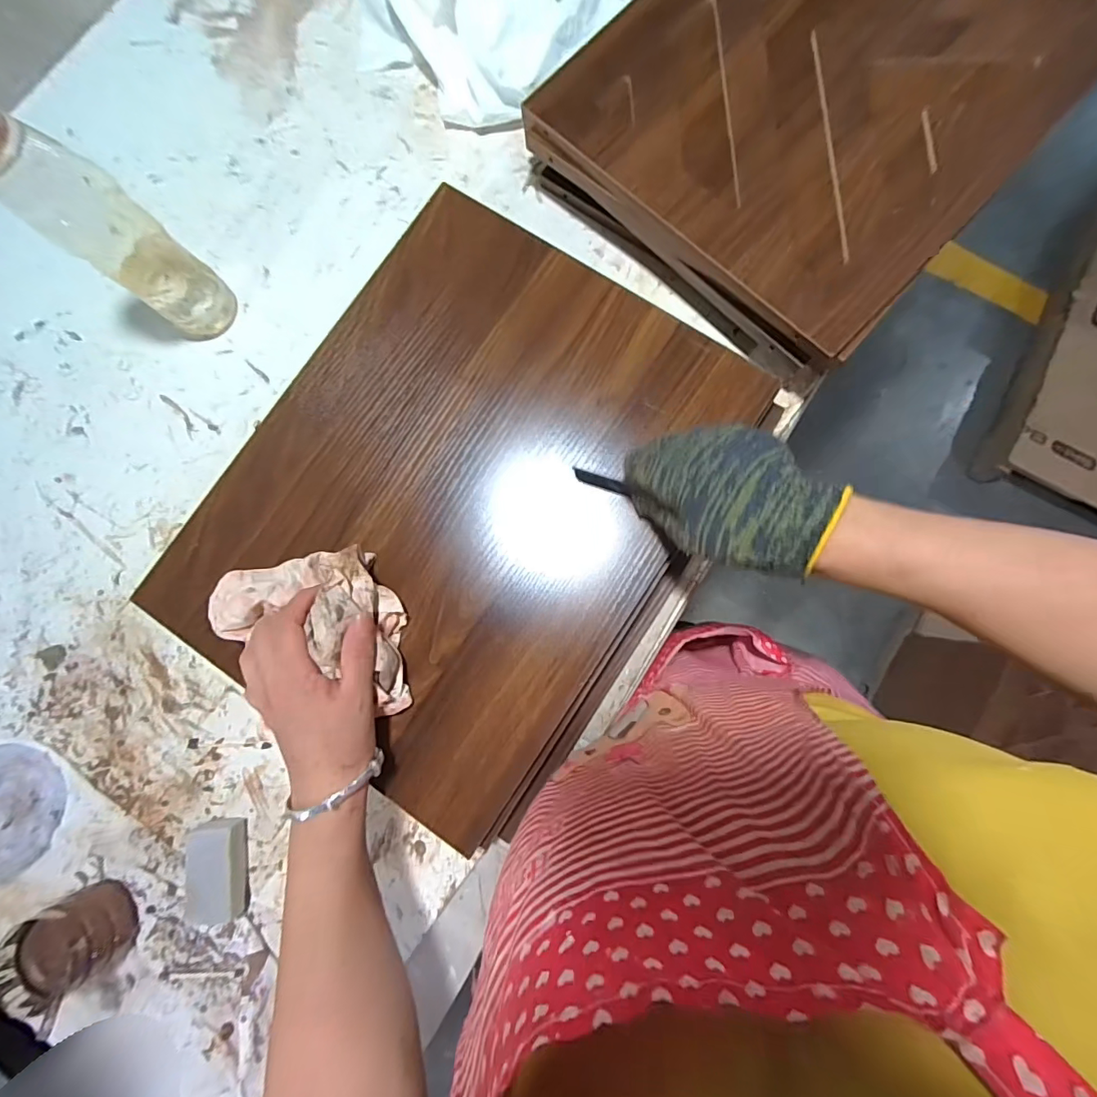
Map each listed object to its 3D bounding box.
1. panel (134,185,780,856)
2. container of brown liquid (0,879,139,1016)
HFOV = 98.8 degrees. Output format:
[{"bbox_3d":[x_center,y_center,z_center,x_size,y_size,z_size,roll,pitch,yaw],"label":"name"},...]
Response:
[{"bbox_3d":[-0.070,-0.045,0.368,0.322,0.014,0.418,34,86,6],"label":"panel"},{"bbox_3d":[-0.375,0.309,0.371,0.073,0.049,0.063,-33,84,-2],"label":"container of brown liquid"}]

